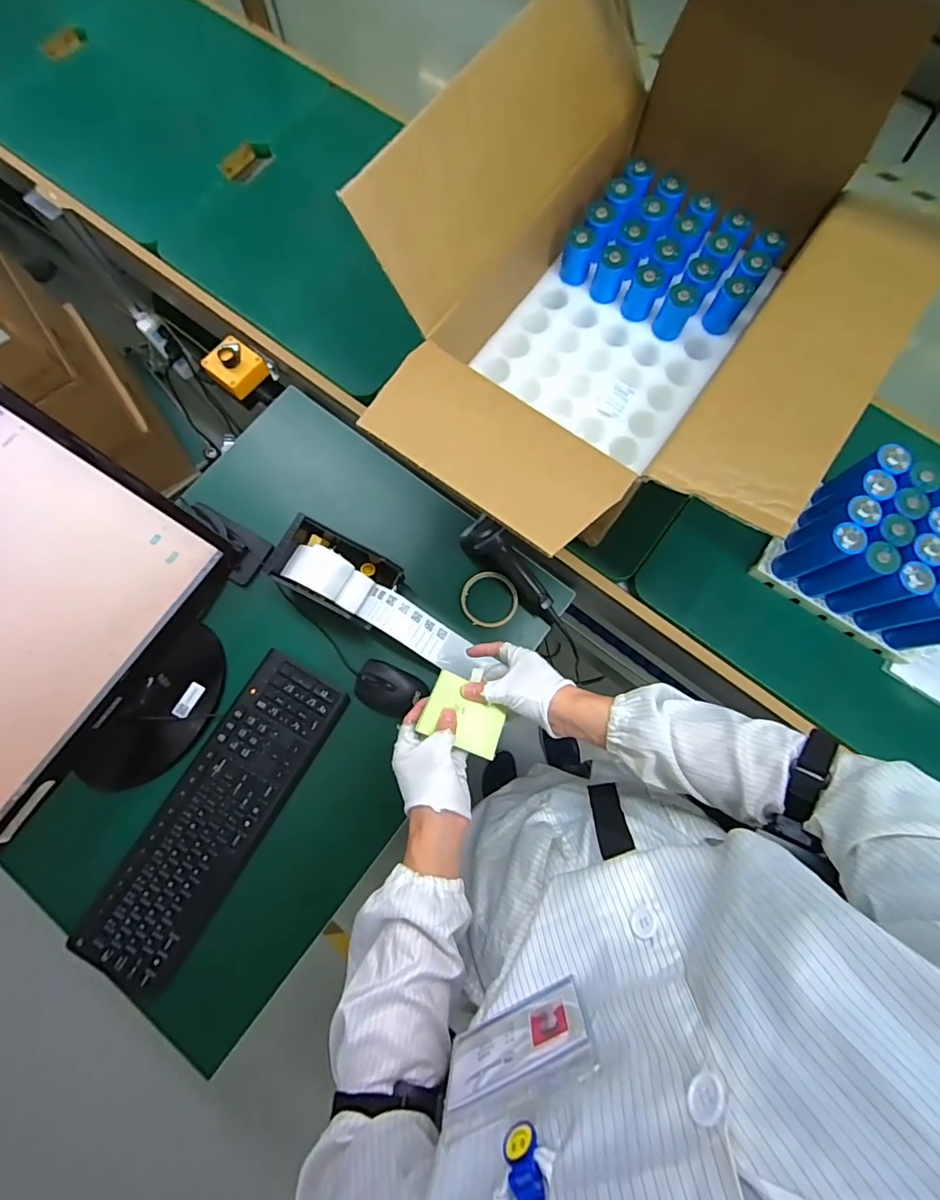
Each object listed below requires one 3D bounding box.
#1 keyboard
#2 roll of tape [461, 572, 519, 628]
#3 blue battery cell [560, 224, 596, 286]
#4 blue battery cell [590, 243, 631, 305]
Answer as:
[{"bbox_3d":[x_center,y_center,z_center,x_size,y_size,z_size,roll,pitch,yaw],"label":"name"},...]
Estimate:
[{"bbox_3d":[-0.348,0.289,0.661,0.140,0.019,0.441,32,79,7],"label":"keyboard"},{"bbox_3d":[0.030,-0.001,0.744,0.086,0.016,0.086,0,77,0],"label":"roll of tape"},{"bbox_3d":[0.149,-0.478,0.666,0.042,0.058,0.045,11,77,2],"label":"blue battery cell"},{"bbox_3d":[0.193,-0.450,0.657,0.041,0.062,0.045,17,78,4],"label":"blue battery cell"}]

